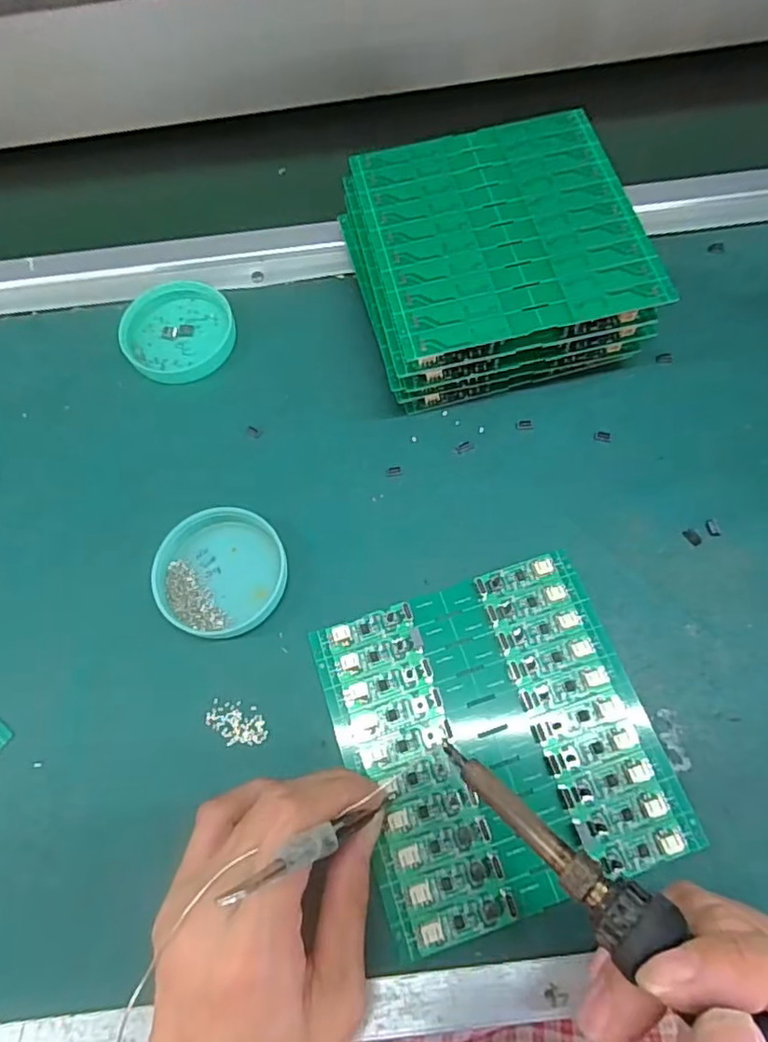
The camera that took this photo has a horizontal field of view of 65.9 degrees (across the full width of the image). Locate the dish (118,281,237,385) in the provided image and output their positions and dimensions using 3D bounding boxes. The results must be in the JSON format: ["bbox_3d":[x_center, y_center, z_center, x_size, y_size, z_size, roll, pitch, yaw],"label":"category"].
[{"bbox_3d":[-0.126,-0.115,0.359,0.068,0.010,0.064,-1,67,3],"label":"dish"}]

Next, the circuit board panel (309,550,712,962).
[{"bbox_3d":[0.050,0.094,0.266,0.133,0.006,0.137,-18,68,-4],"label":"circuit board panel"}]

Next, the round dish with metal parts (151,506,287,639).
[{"bbox_3d":[-0.081,0.025,0.295,0.061,0.016,0.061,-1,67,3],"label":"round dish with metal parts"}]

